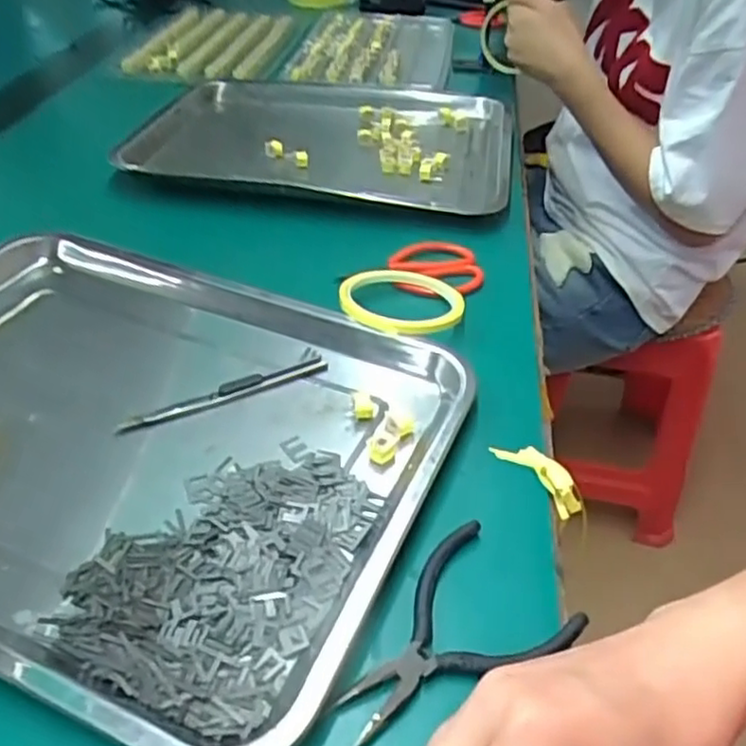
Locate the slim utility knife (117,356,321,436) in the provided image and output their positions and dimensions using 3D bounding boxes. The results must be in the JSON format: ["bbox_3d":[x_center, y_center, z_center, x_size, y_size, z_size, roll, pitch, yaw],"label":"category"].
[{"bbox_3d":[-0.095,0.014,0.448,0.139,0.007,0.016,-18,45,-22],"label":"slim utility knife"}]

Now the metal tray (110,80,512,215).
[{"bbox_3d":[-0.047,-0.248,0.754,0.390,0.051,0.282,8,41,6],"label":"metal tray"}]

